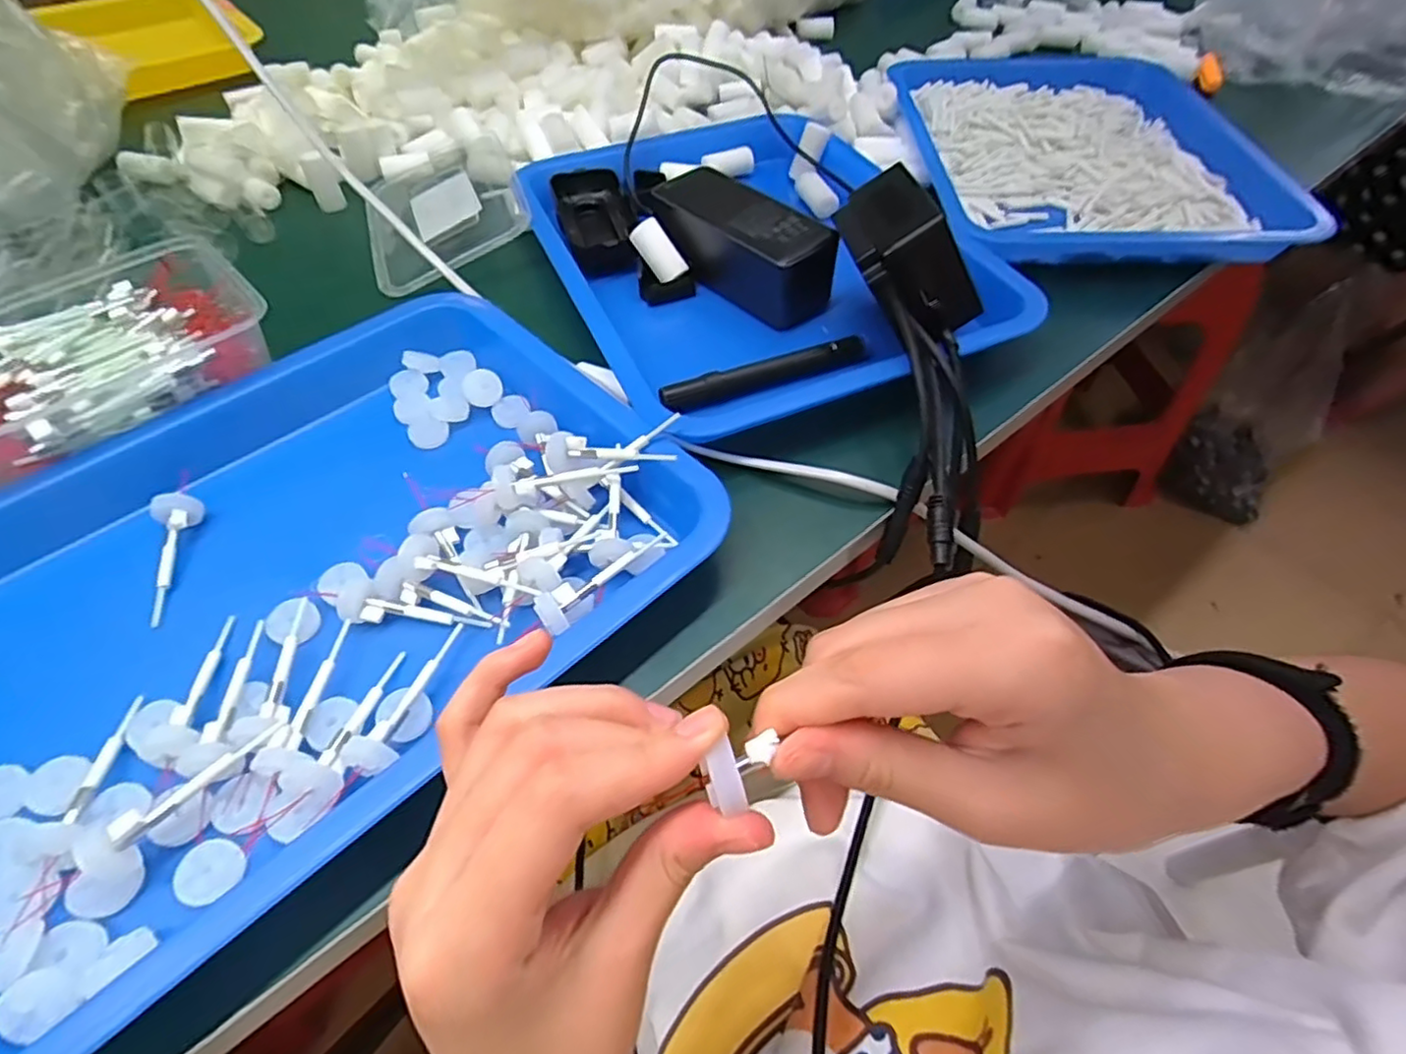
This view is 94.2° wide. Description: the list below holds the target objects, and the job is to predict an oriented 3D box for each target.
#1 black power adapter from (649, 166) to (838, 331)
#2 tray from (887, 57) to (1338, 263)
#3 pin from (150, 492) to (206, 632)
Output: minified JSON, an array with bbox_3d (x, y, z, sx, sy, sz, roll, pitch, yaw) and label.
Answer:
[{"bbox_3d":[0.026,-0.187,0.431,0.057,0.043,0.134,-35,61,-23],"label":"black power adapter"},{"bbox_3d":[0.293,-0.310,0.526,0.246,0.047,0.319,0,53,0],"label":"tray"},{"bbox_3d":[-0.251,0.013,0.309,0.017,0.016,0.063,-14,55,-10],"label":"pin"}]

